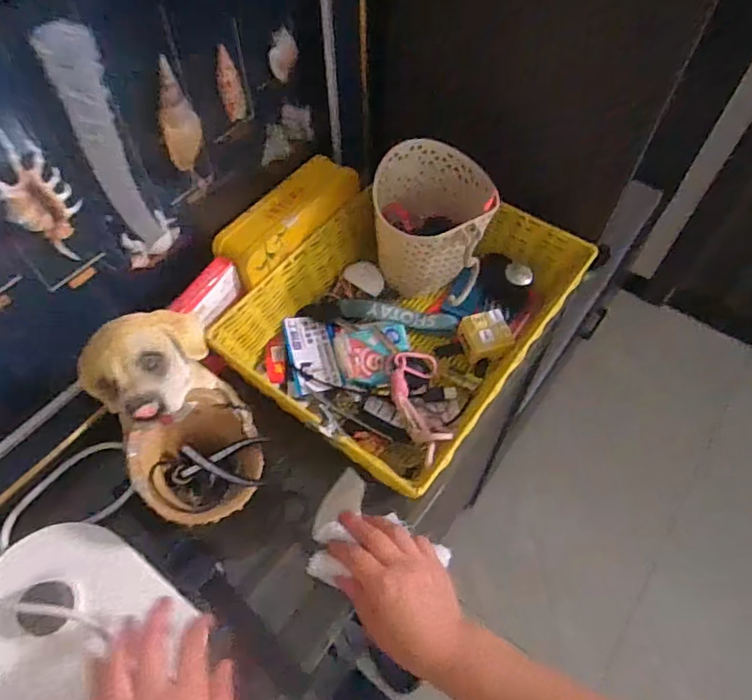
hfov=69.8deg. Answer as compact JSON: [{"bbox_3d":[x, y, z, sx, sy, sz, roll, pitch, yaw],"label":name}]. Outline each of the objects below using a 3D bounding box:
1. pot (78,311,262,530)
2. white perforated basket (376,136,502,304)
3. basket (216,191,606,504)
[{"bbox_3d":[-0.156,0.059,0.437,0.102,0.142,0.138,-24,59,-14],"label":"pot"},{"bbox_3d":[0.059,-0.129,0.572,0.113,0.129,0.116,0,57,1],"label":"white perforated basket"},{"bbox_3d":[0.035,-0.035,0.566,0.248,0.086,0.331,32,63,20],"label":"basket"}]

